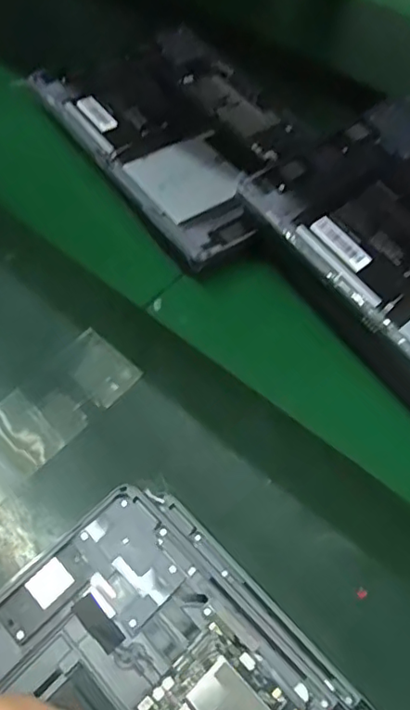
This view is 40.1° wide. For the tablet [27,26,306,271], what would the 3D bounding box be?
[{"bbox_3d":[-0.013,-0.183,0.456,0.166,0.016,0.248,-29,63,-22],"label":"tablet"}]

